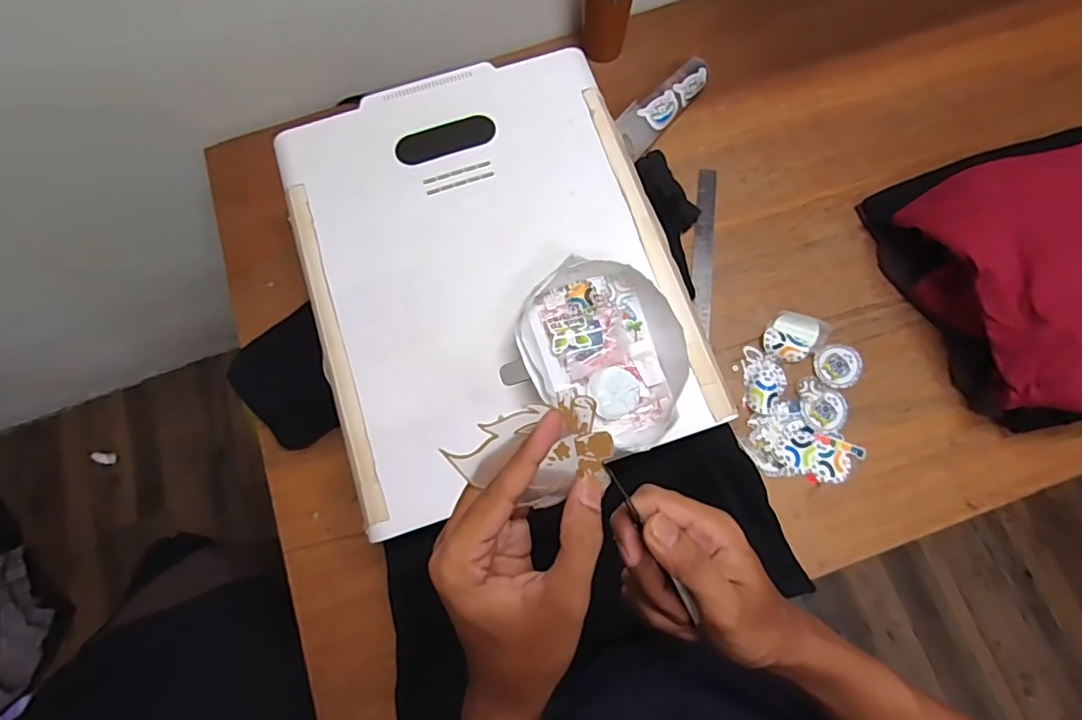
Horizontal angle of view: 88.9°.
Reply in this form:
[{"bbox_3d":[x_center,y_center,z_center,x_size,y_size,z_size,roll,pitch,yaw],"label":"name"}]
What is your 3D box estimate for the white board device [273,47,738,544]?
[{"bbox_3d":[-0.062,-0.114,0.622,0.400,0.022,0.500,-19,74,-4],"label":"white board device"}]

